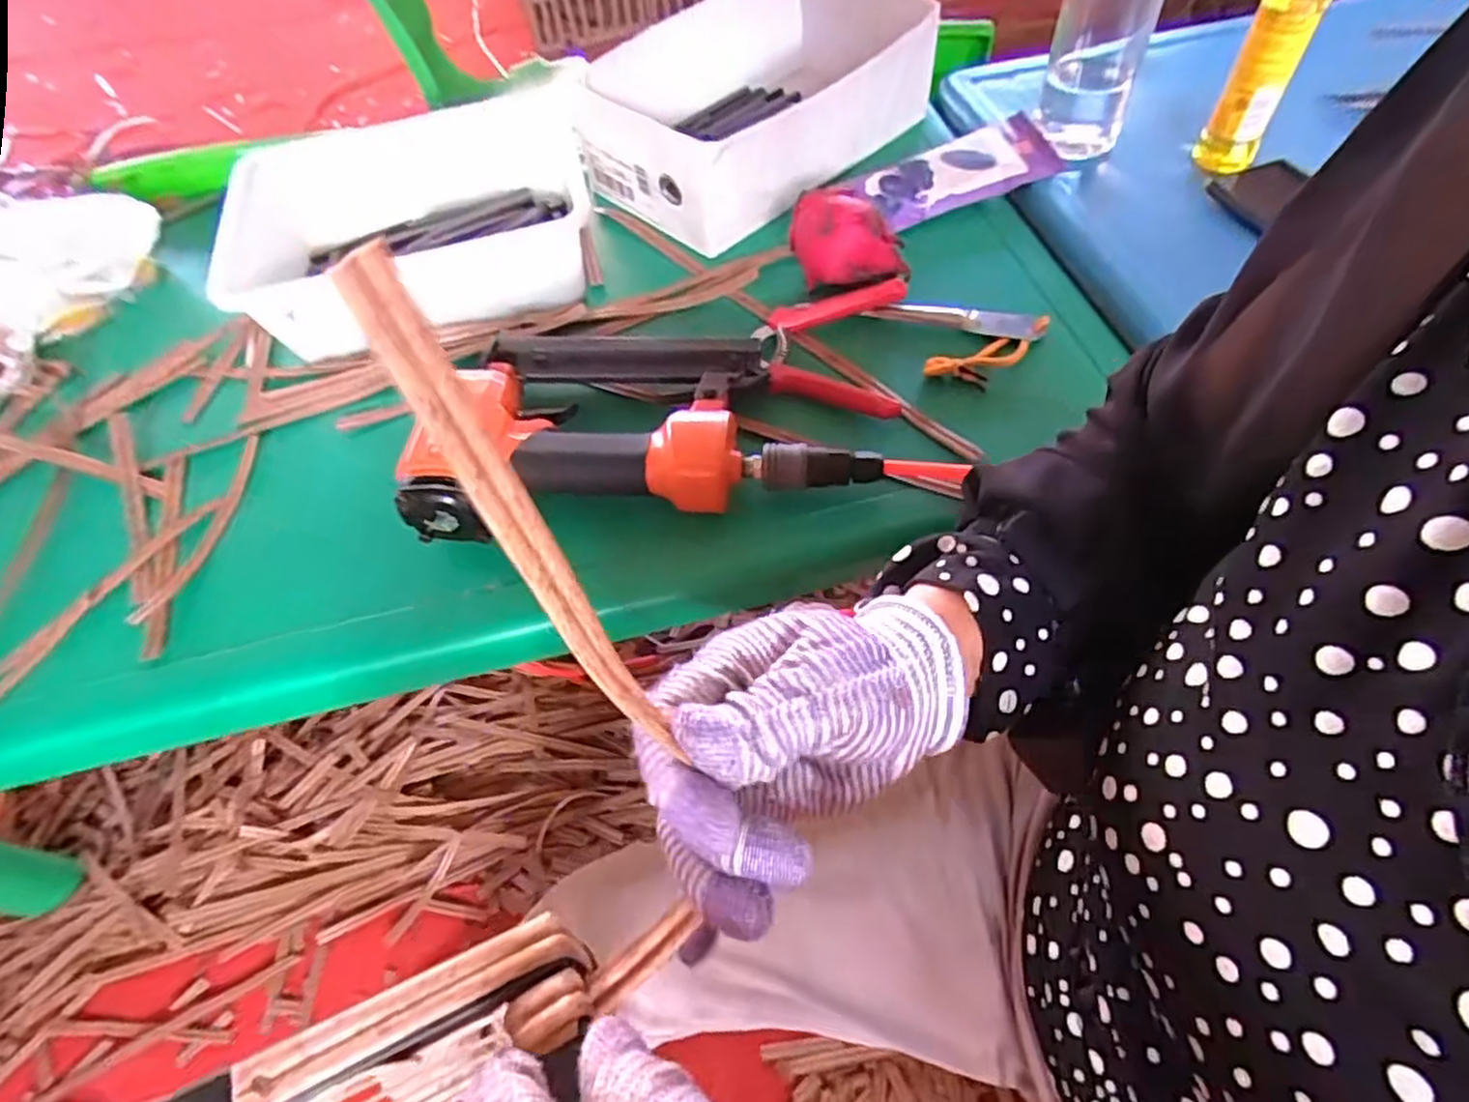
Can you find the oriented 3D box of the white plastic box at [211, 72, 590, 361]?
[{"bbox_3d":[-0.249,-0.259,0.572,0.260,0.075,0.193,-13,56,-4],"label":"white plastic box"}]

